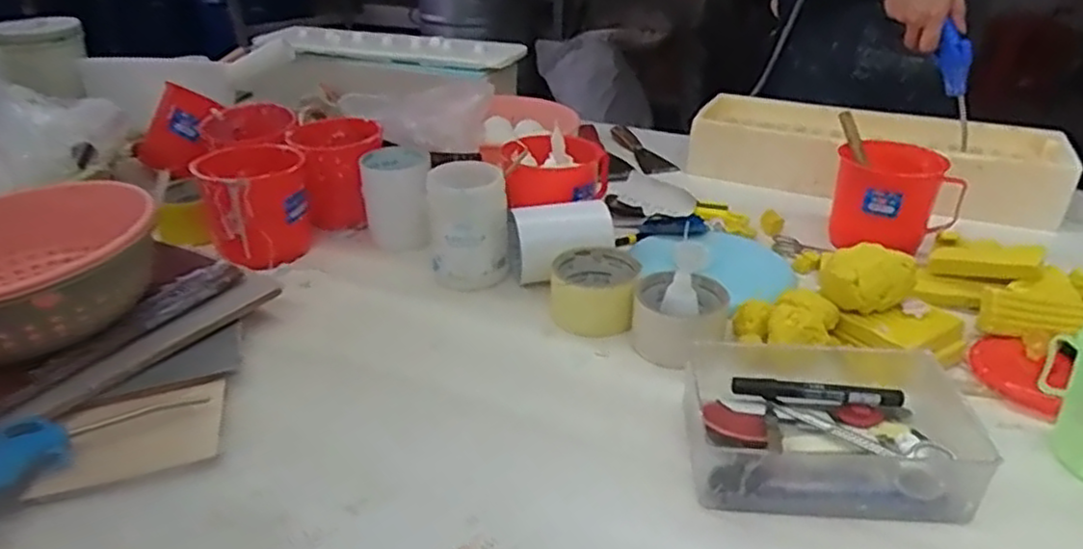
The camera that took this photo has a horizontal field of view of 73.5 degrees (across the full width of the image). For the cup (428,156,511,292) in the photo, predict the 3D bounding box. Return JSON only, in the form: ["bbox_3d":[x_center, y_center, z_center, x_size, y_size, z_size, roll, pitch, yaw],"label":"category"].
[{"bbox_3d":[-0.079,-0.053,0.781,0.083,0.126,0.075,-5,30,-7],"label":"cup"}]

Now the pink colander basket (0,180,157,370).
[{"bbox_3d":[-0.461,-0.001,0.643,0.219,0.076,0.208,-15,33,-18],"label":"pink colander basket"}]

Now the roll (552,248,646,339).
[{"bbox_3d":[0.053,0.016,0.733,0.088,0.049,0.089,3,30,8],"label":"roll"}]

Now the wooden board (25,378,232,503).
[{"bbox_3d":[-0.319,0.126,0.572,0.128,0.020,0.077,-13,32,-16],"label":"wooden board"}]

